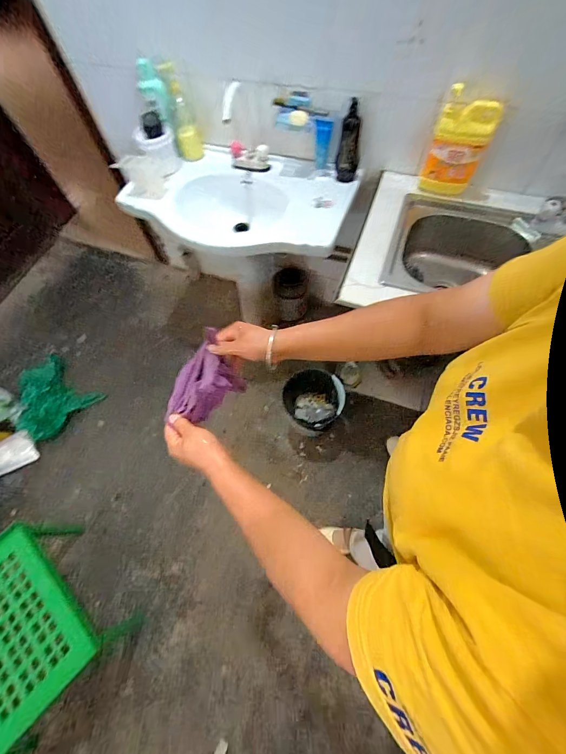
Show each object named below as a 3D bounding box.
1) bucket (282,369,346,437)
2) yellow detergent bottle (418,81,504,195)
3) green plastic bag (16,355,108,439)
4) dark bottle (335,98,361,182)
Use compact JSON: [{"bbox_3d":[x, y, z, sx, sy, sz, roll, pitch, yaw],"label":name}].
[{"bbox_3d":[0.139,0.124,1.319,0.213,0.242,0.222,-1,64,2],"label":"bucket"},{"bbox_3d":[0.481,-0.631,0.848,0.148,0.221,0.071,25,68,10],"label":"yellow detergent bottle"},{"bbox_3d":[-1.158,0.069,1.492,0.378,0.092,0.347,40,72,20],"label":"green plastic bag"},{"bbox_3d":[0.212,-0.731,0.949,0.066,0.220,0.051,15,66,10],"label":"dark bottle"}]

